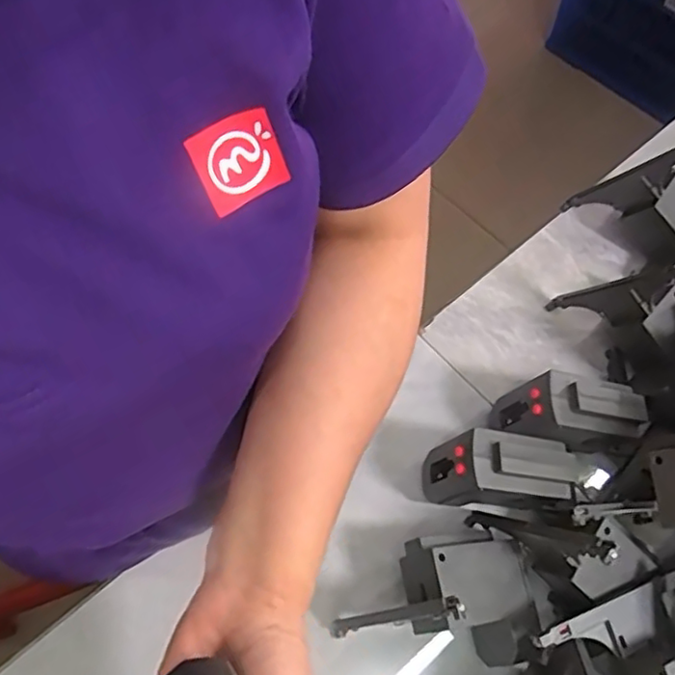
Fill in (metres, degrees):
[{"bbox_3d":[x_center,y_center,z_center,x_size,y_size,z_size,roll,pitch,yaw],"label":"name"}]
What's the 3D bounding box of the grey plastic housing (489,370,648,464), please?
[{"bbox_3d":[0.168,0.060,0.458,0.103,0.080,0.043,1,65,0],"label":"grey plastic housing"}]

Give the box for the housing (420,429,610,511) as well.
[{"bbox_3d":[0.116,0.098,0.440,0.103,0.080,0.047,5,65,2],"label":"housing"}]

